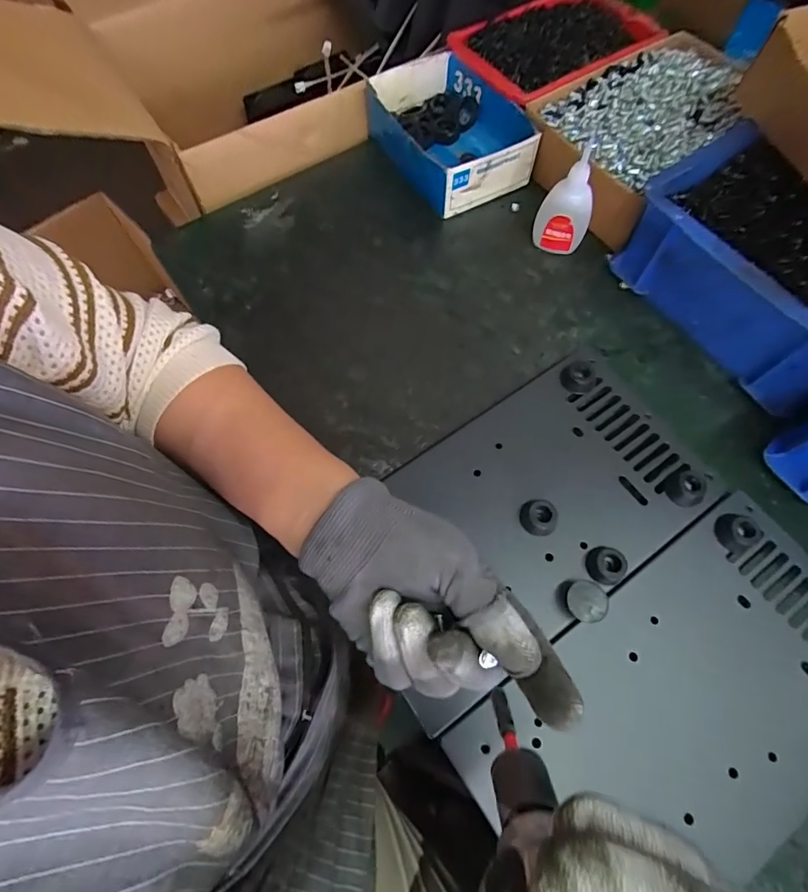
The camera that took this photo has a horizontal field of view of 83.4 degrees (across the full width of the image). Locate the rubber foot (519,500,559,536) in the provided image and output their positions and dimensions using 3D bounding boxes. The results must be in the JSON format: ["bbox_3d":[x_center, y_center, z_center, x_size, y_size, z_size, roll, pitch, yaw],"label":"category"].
[{"bbox_3d":[0.092,0.049,0.312,0.022,0.013,0.023,11,66,5],"label":"rubber foot"}]

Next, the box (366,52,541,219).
[{"bbox_3d":[0.042,-0.316,0.462,0.118,0.058,0.166,-31,69,-13],"label":"box"}]

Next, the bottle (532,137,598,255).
[{"bbox_3d":[0.143,-0.211,0.393,0.045,0.097,0.023,19,67,9],"label":"bottle"}]

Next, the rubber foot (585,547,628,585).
[{"bbox_3d":[0.132,0.078,0.297,0.022,0.015,0.023,0,65,0],"label":"rubber foot"}]

